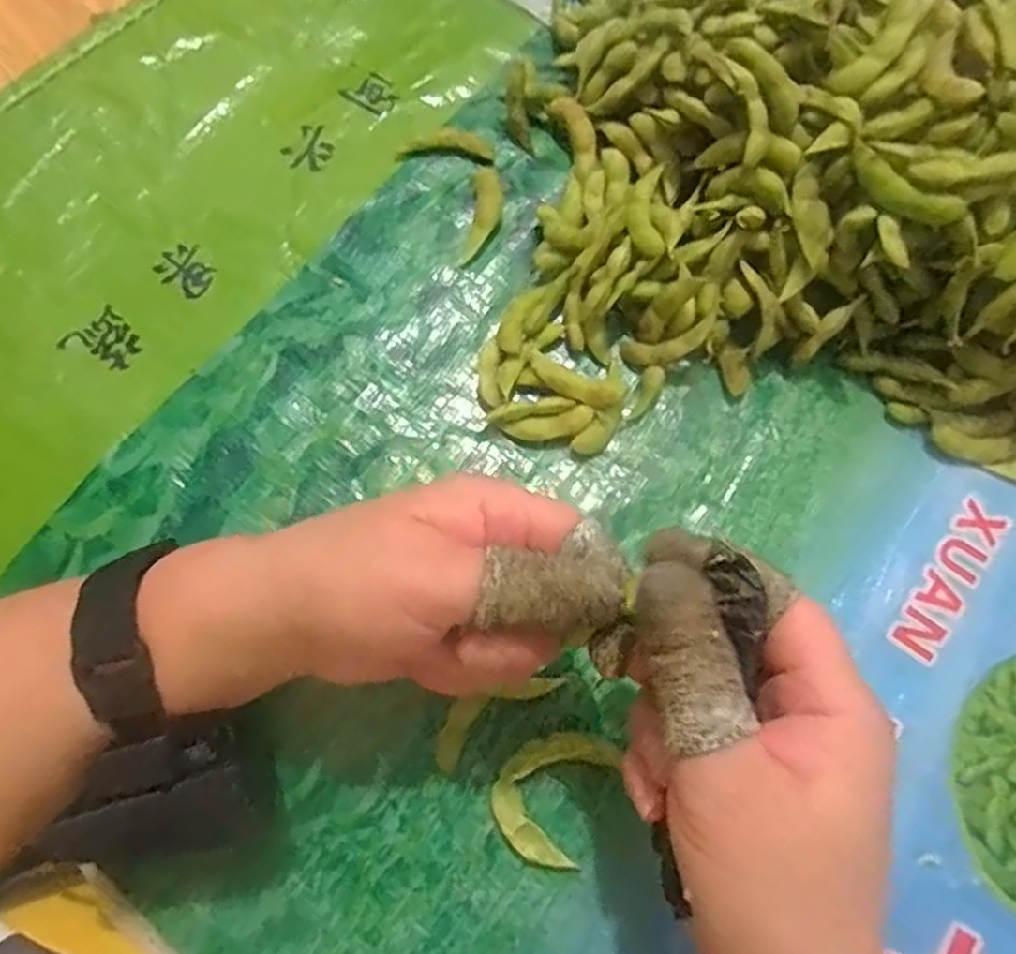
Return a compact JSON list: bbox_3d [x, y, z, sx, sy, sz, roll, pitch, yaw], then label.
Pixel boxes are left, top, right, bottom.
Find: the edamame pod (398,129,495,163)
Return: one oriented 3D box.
[{"bbox_3d":[-0.031,-0.175,0.382,0.047,0.005,0.016,1,71,0],"label":"edamame pod"}]

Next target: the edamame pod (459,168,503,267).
[{"bbox_3d":[-0.012,-0.134,0.368,0.017,0.010,0.056,7,71,2],"label":"edamame pod"}]

